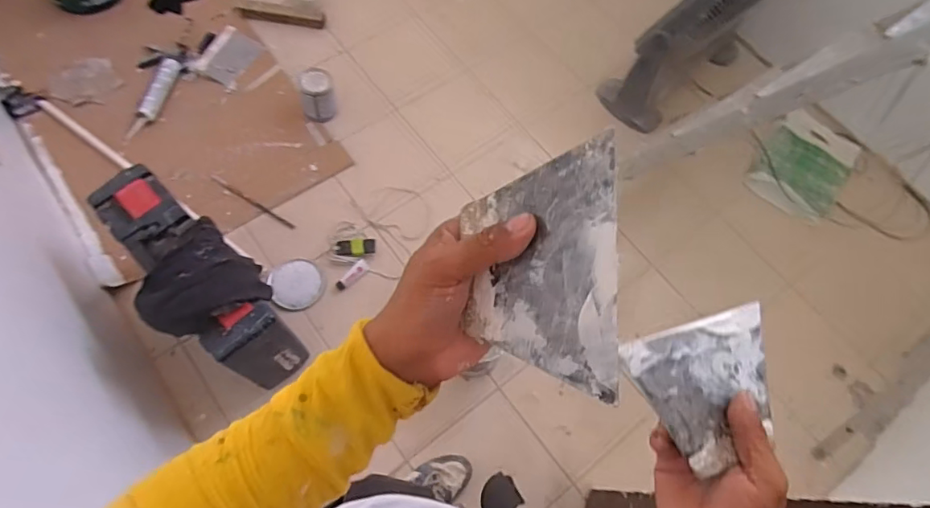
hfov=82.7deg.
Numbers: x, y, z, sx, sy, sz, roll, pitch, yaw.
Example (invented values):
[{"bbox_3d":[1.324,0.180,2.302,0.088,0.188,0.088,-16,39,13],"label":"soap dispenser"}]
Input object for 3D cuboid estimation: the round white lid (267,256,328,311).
[{"bbox_3d":[-0.505,0.089,1.580,0.165,0.027,0.152,2,71,-5],"label":"round white lid"}]

